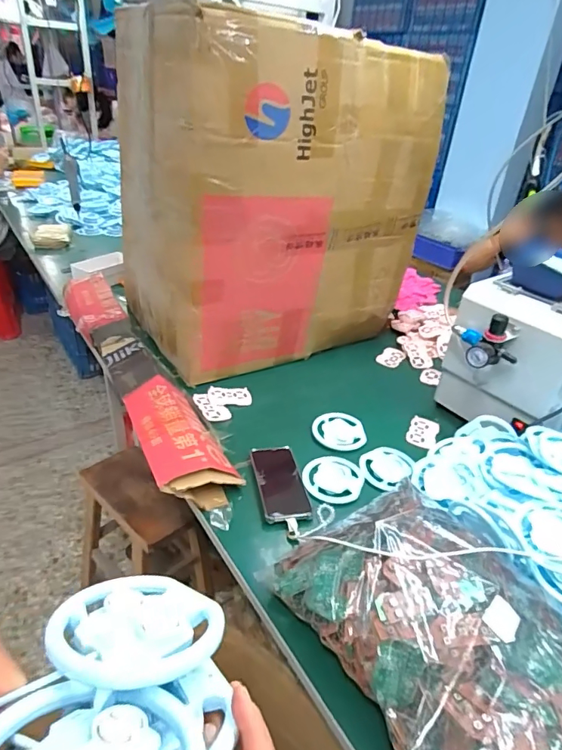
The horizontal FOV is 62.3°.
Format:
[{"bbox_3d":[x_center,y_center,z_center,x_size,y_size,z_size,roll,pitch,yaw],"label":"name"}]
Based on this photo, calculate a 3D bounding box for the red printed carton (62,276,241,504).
[{"bbox_3d":[-0.311,-0.027,0.984,0.142,0.069,0.787,-14,37,-27],"label":"red printed carton"}]

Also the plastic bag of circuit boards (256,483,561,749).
[{"bbox_3d":[0.206,0.302,0.538,0.280,0.112,0.390,-17,39,-30],"label":"plastic bag of circuit boards"}]

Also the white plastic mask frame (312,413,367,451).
[{"bbox_3d":[0.114,0.109,0.919,0.101,0.005,0.101,2,33,-4],"label":"white plastic mask frame"}]

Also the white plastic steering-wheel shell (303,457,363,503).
[{"bbox_3d":[0.091,0.178,0.810,0.099,0.008,0.111,15,34,14],"label":"white plastic steering-wheel shell"}]

